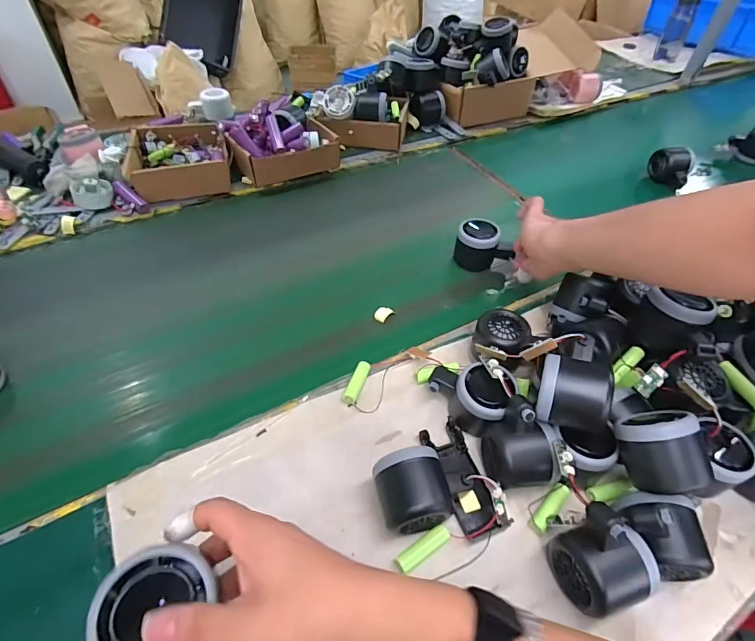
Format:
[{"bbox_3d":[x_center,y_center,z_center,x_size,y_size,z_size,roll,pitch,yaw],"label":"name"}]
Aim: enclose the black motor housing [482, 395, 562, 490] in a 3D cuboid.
[{"bbox_3d":[0.125,0.111,0.375,0.060,0.068,0.061,0,48,-4],"label":"black motor housing"}]

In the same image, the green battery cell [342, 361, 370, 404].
[{"bbox_3d":[-0.022,0.065,0.448,0.015,0.014,0.049,17,49,11],"label":"green battery cell"}]

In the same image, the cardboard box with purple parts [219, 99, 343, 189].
[{"bbox_3d":[-0.165,-0.310,0.729,0.173,0.085,0.111,-19,52,-20],"label":"cardboard box with purple parts"}]

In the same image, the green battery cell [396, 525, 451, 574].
[{"bbox_3d":[0.037,0.186,0.345,0.050,0.011,0.014,-26,54,-24],"label":"green battery cell"}]

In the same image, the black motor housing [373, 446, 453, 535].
[{"bbox_3d":[0.028,0.144,0.356,0.057,0.053,0.058,-10,49,-12],"label":"black motor housing"}]

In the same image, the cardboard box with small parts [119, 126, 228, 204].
[{"bbox_3d":[-0.330,-0.268,0.713,0.152,0.047,0.175,-10,50,-13],"label":"cardboard box with small parts"}]

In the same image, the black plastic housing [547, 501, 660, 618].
[{"bbox_3d":[0.169,0.179,0.316,0.055,0.068,0.061,-16,51,-17],"label":"black plastic housing"}]

